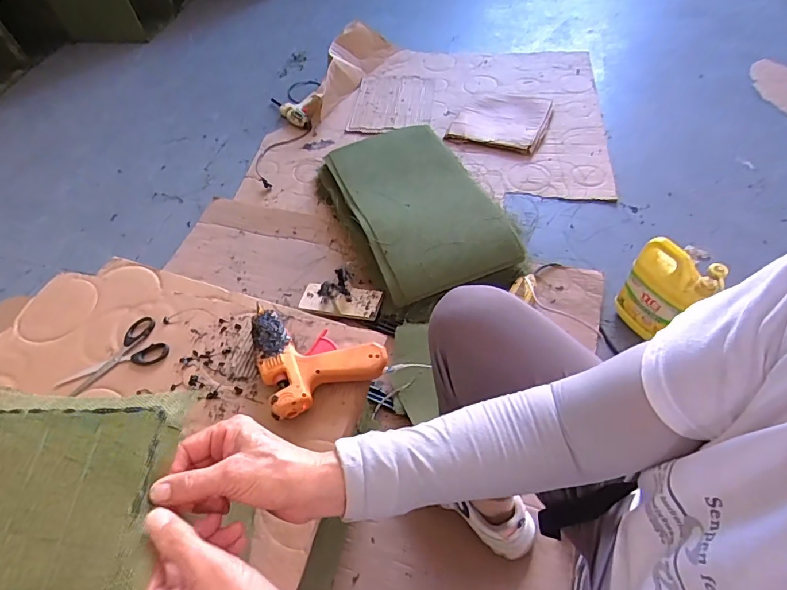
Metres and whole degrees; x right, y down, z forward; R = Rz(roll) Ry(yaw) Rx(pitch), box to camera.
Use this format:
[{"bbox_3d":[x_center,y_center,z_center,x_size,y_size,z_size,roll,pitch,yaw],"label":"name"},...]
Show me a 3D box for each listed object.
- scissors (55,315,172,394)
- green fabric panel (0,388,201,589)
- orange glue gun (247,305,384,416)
[{"bbox_3d":[-0.389,0.098,0.642,0.079,0.008,0.144,34,64,26],"label":"scissors"},{"bbox_3d":[-0.237,0.146,0.307,0.170,0.011,0.169,0,54,3],"label":"green fabric panel"},{"bbox_3d":[-0.105,0.066,0.616,0.155,0.028,0.162,-20,54,-9],"label":"orange glue gun"}]

